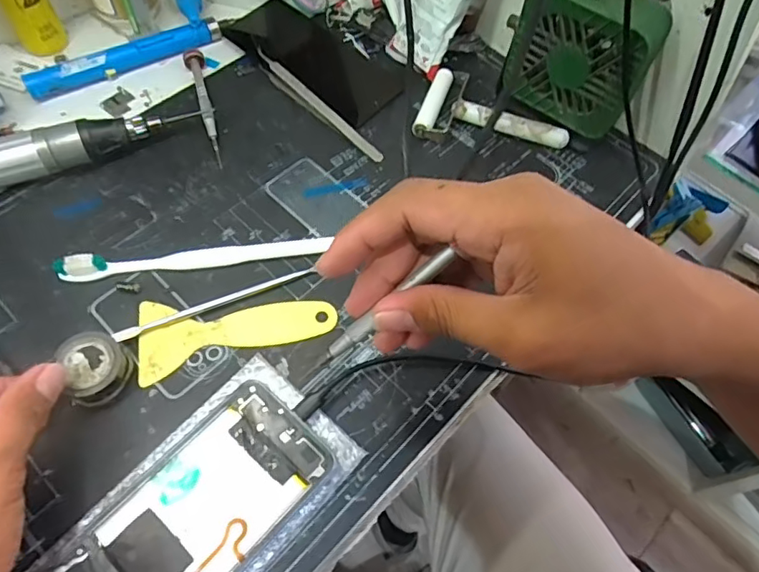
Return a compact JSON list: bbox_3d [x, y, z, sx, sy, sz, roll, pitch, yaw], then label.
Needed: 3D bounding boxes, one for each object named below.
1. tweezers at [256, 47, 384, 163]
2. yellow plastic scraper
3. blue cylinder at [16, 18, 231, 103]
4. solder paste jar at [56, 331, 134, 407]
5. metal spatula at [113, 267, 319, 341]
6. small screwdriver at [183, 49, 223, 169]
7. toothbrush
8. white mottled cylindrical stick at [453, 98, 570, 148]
[{"bbox_3d":[-0.051,-0.149,0.442,0.142,0.016,0.013,41,67,17],"label":"tweezers"},{"bbox_3d":[-0.091,0.028,0.349,0.123,0.004,0.050,-9,63,-8],"label":"yellow plastic scraper"},{"bbox_3d":[-0.207,-0.194,0.453,0.169,0.020,0.017,-27,67,-17],"label":"blue cylinder"},{"bbox_3d":[-0.169,0.048,0.320,0.033,0.023,0.039,-17,65,-12],"label":"solder paste jar"},{"bbox_3d":[-0.107,0.011,0.360,0.134,0.004,0.006,-20,65,-17],"label":"metal spatula"},{"bbox_3d":[-0.143,-0.147,0.435,0.016,0.011,0.123,-13,64,-10],"label":"small screwdriver"},{"bbox_3d":[-0.123,-0.023,0.367,0.176,0.018,0.015,-8,63,-8],"label":"toothbrush"},{"bbox_3d":[0.108,-0.133,0.443,0.095,0.013,0.016,15,62,4],"label":"white mottled cylindrical stick"}]

